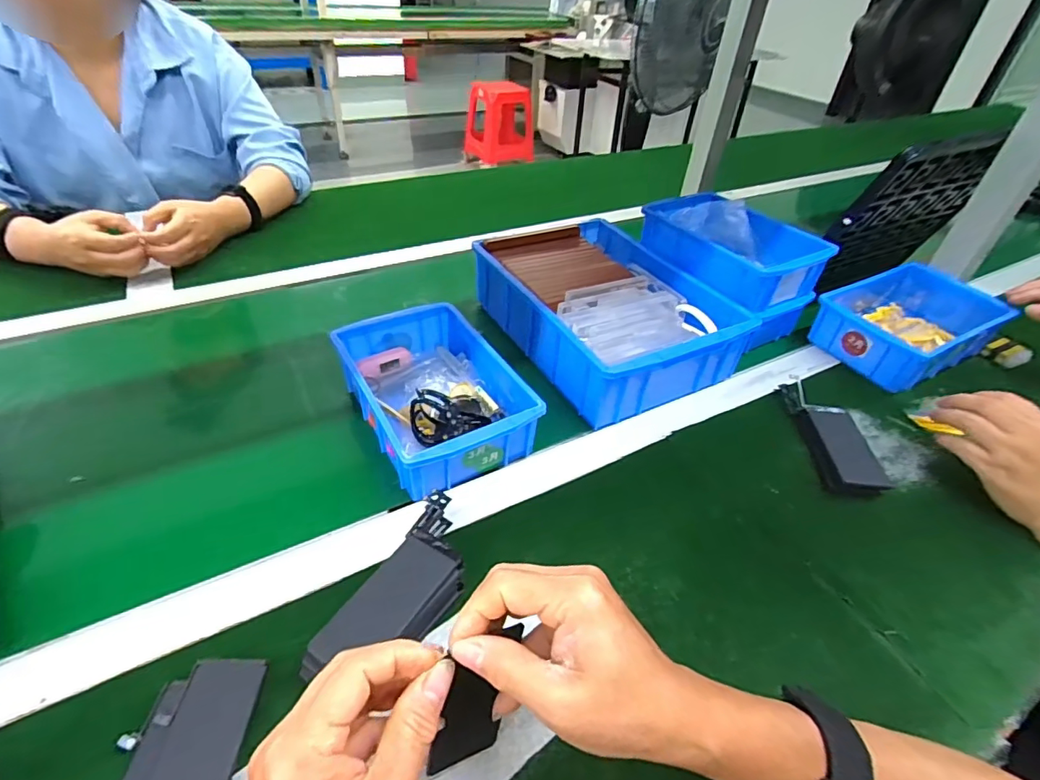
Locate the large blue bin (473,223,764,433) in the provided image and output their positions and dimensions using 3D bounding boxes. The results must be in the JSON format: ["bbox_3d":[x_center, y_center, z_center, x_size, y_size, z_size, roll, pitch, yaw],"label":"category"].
[{"bbox_3d":[0.097,-0.097,0.610,0.207,0.082,0.291,-18,45,-25],"label":"large blue bin"}]

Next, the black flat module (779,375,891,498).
[{"bbox_3d":[0.315,0.041,0.524,0.055,0.023,0.149,3,40,-3],"label":"black flat module"}]

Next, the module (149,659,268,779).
[{"bbox_3d":[-0.180,0.204,0.290,0.042,0.004,0.097,7,42,-7],"label":"module"}]

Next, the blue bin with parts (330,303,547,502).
[{"bbox_3d":[-0.087,0.003,0.506,0.140,0.066,0.206,-22,47,-29],"label":"blue bin with parts"}]

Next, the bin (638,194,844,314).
[{"bbox_3d":[0.252,-0.178,0.627,0.142,0.069,0.194,-15,44,-22],"label":"bin"}]

